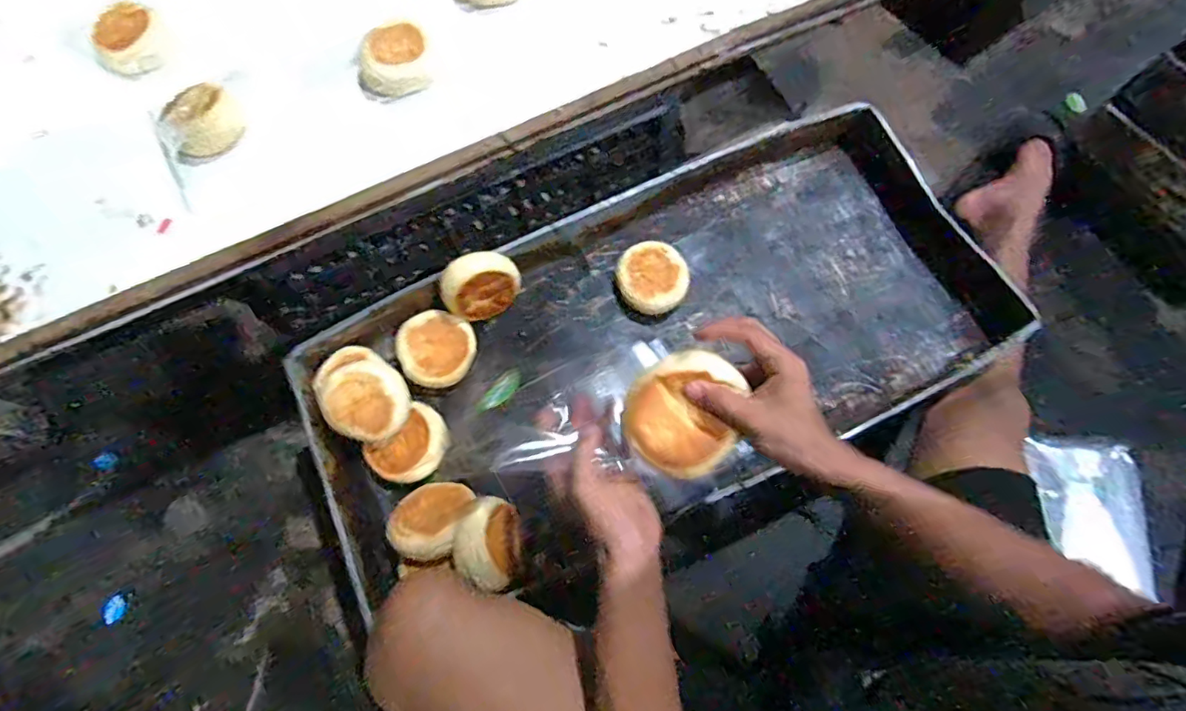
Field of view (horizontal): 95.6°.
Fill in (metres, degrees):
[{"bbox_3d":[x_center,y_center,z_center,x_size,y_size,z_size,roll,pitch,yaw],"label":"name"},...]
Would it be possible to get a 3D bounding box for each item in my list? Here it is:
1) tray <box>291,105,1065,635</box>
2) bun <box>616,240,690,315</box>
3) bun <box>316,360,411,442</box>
[{"bbox_3d":[0.077,-0.015,0.674,0.840,0.068,0.420,-27,73,-7],"label":"tray"},{"bbox_3d":[0.078,-0.099,0.705,0.086,0.042,0.092,-1,72,2],"label":"bun"},{"bbox_3d":[-0.269,0.056,0.639,0.095,0.032,0.095,4,76,-16],"label":"bun"}]

